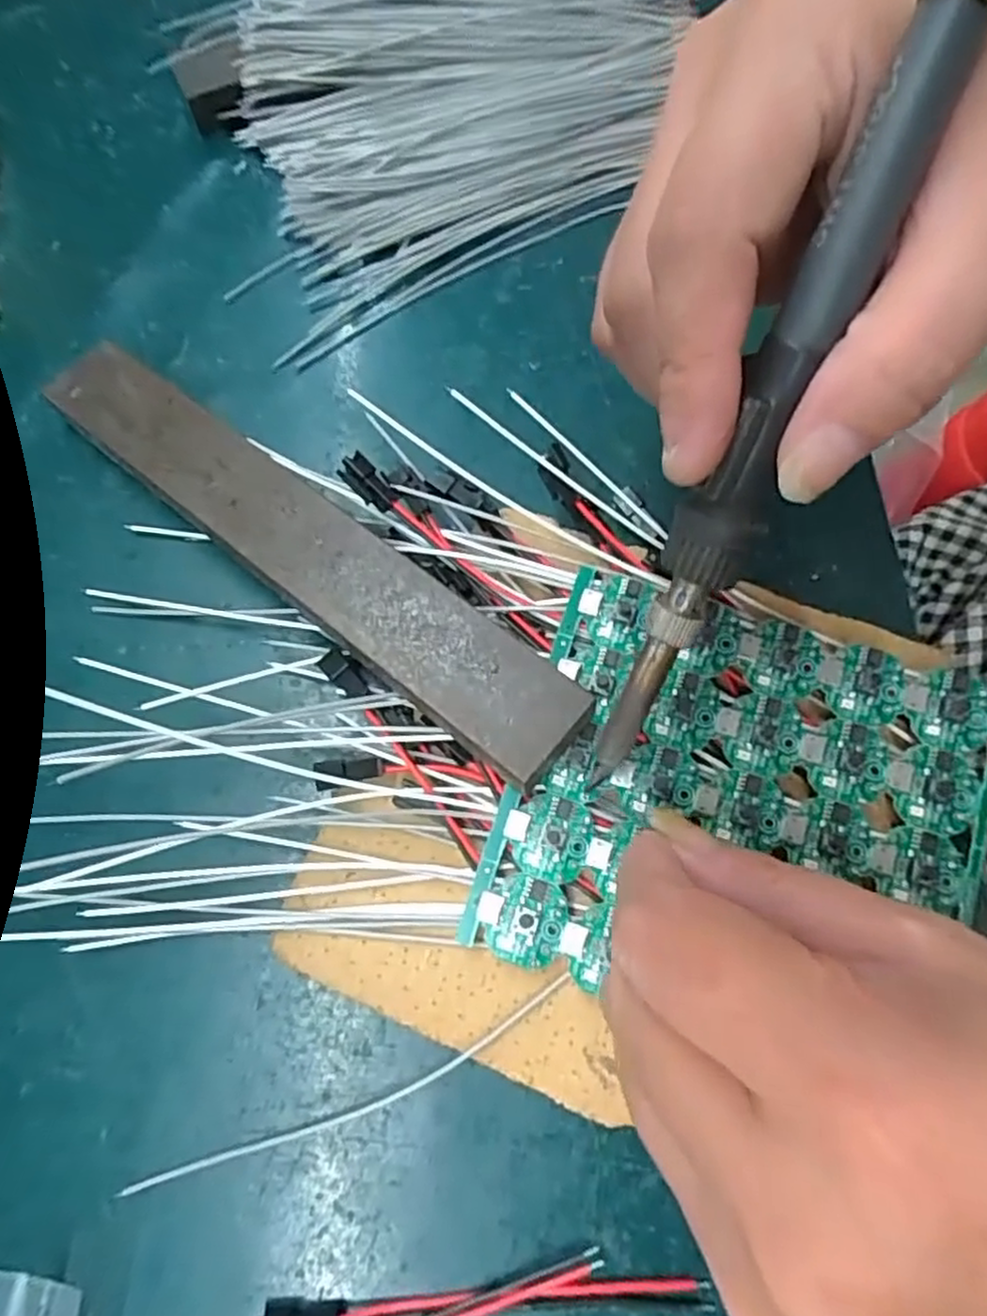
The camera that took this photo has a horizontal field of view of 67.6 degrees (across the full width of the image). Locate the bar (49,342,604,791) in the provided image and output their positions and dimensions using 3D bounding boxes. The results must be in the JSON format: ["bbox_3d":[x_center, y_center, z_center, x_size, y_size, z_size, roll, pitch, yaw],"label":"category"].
[{"bbox_3d":[-0.059,-0.036,0.213,0.199,0.005,0.031,37,75,18],"label":"bar"}]

